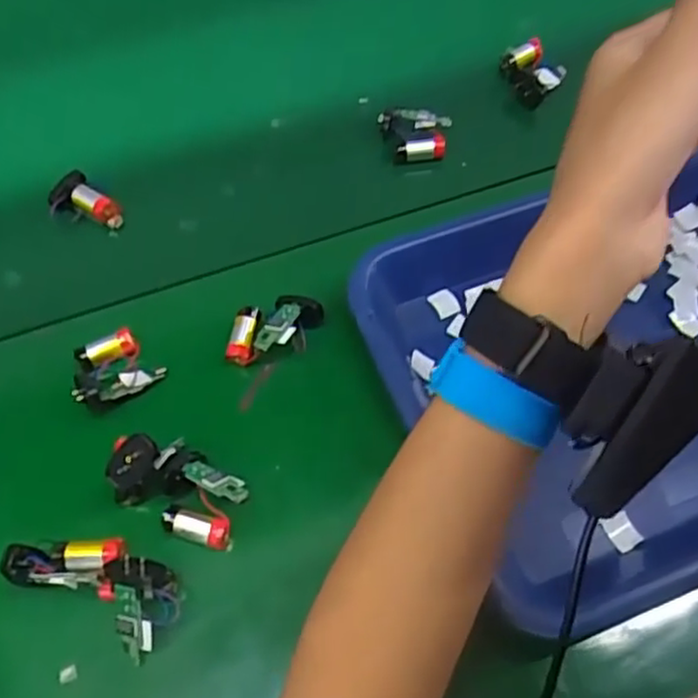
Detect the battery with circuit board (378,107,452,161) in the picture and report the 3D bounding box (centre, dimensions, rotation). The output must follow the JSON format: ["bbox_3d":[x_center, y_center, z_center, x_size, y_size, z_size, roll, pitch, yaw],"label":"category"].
[{"bbox_3d":[0.050,-0.163,0.530,0.053,0.024,0.029,-3,62,-1],"label":"battery with circuit board"}]

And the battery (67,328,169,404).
[{"bbox_3d":[-0.147,0.011,0.437,0.052,0.025,0.046,-24,64,-12],"label":"battery"}]

